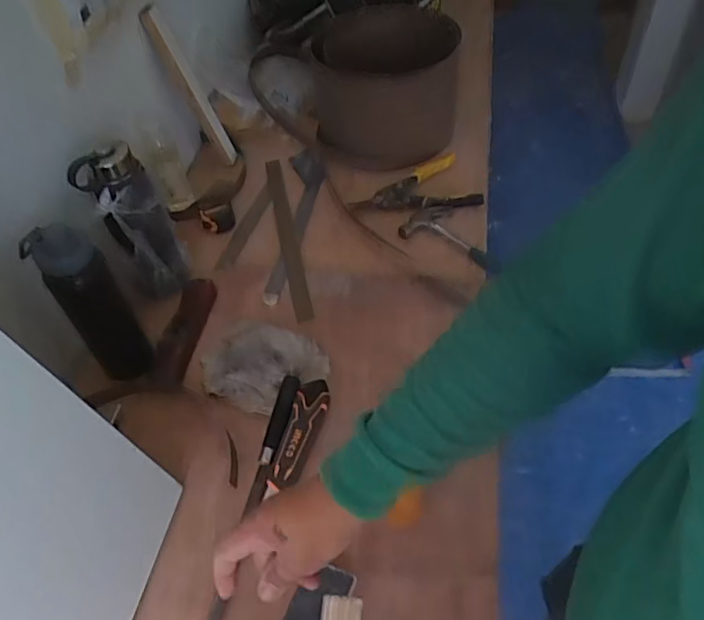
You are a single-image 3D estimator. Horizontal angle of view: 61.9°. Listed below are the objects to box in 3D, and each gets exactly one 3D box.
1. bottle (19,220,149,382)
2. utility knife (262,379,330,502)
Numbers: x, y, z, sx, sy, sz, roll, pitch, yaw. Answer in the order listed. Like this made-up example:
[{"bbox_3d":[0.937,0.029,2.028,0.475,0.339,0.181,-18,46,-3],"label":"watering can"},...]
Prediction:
[{"bbox_3d":[-0.358,-0.014,0.807,0.082,0.235,0.092,-37,56,-23],"label":"bottle"},{"bbox_3d":[-0.066,0.156,0.772,0.049,0.022,0.155,10,52,13],"label":"utility knife"}]

